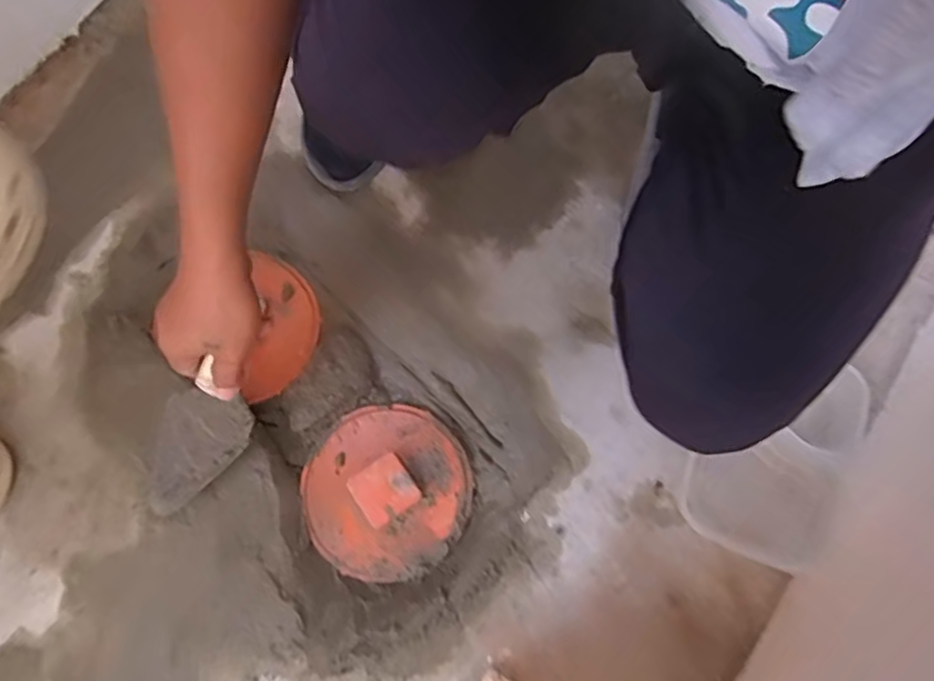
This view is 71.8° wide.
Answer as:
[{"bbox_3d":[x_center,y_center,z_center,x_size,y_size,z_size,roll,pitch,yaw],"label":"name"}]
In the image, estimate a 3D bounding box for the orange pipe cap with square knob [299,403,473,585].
[{"bbox_3d":[-0.081,0.152,0.651,0.162,0.034,0.168,0,75,-1],"label":"orange pipe cap with square knob"}]

